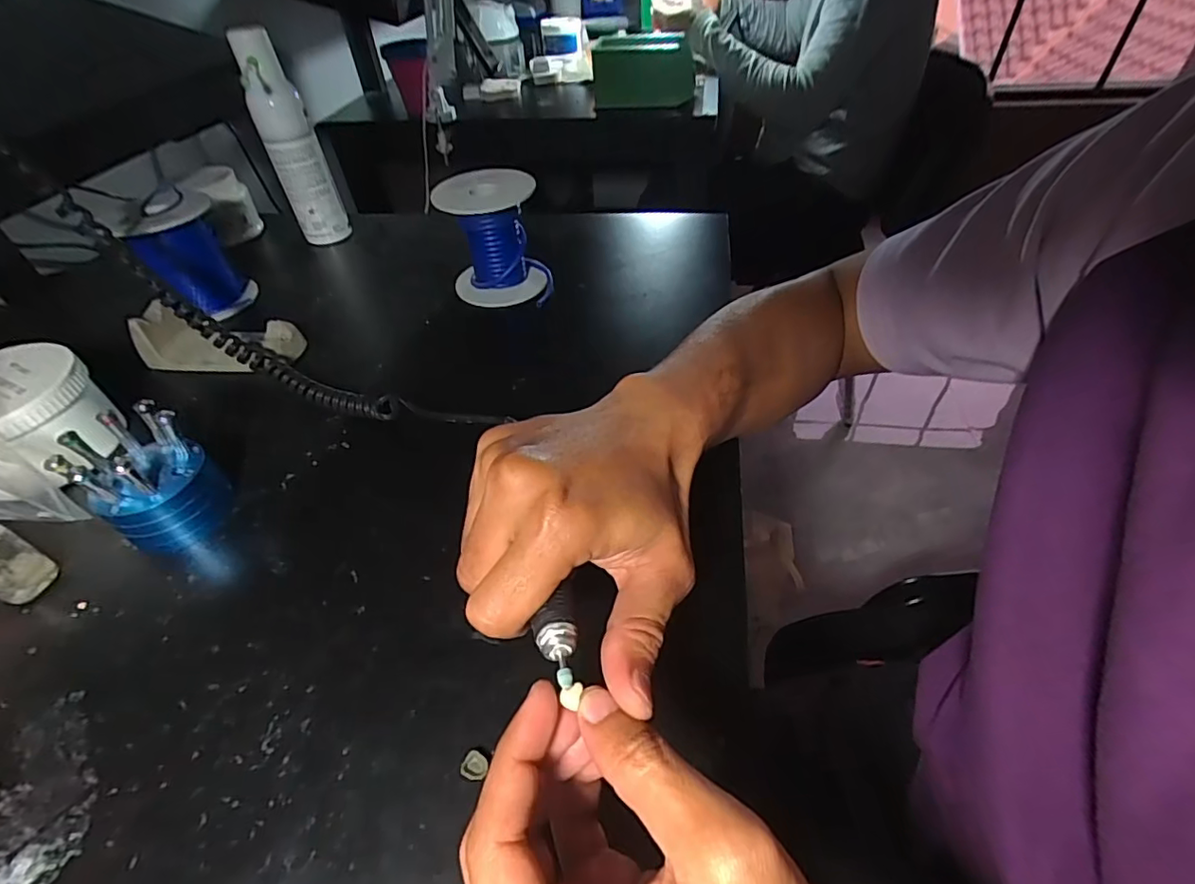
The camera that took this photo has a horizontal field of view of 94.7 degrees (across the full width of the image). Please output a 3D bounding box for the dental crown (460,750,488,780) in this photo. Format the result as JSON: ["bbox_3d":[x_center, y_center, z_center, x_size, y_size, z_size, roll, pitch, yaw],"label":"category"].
[{"bbox_3d":[-0.052,0.136,0.232,0.011,0.004,0.010,-3,46,3],"label":"dental crown"}]

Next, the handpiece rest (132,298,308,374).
[{"bbox_3d":[-0.306,-0.085,0.444,0.119,0.044,0.049,6,47,11],"label":"handpiece rest"}]

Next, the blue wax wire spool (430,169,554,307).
[{"bbox_3d":[-0.093,-0.184,0.494,0.093,0.093,0.085,-5,46,0],"label":"blue wax wire spool"}]

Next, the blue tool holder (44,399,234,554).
[{"bbox_3d":[-0.258,0.020,0.319,0.054,0.070,0.057,26,53,27],"label":"blue tool holder"}]

